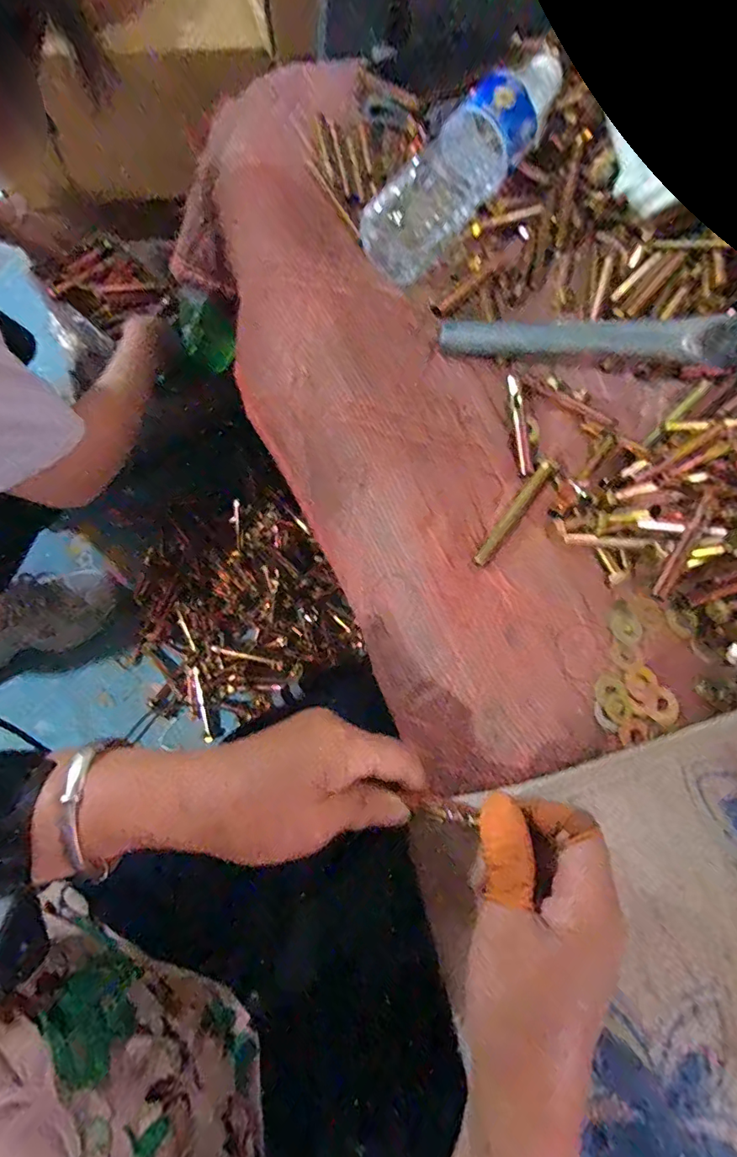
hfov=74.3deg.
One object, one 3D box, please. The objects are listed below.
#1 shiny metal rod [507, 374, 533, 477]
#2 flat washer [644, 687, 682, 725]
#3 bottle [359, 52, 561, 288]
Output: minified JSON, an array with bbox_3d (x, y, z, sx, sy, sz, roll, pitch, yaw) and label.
[{"bbox_3d":[0.120,-0.121,0.384,0.012,0.008,0.086,0,70,-9],"label":"shiny metal rod"},{"bbox_3d":[0.199,0.085,0.327,0.023,0.004,0.026,42,69,8],"label":"flat washer"},{"bbox_3d":[0.085,-0.347,0.400,0.065,0.057,0.233,40,88,12],"label":"bottle"}]

